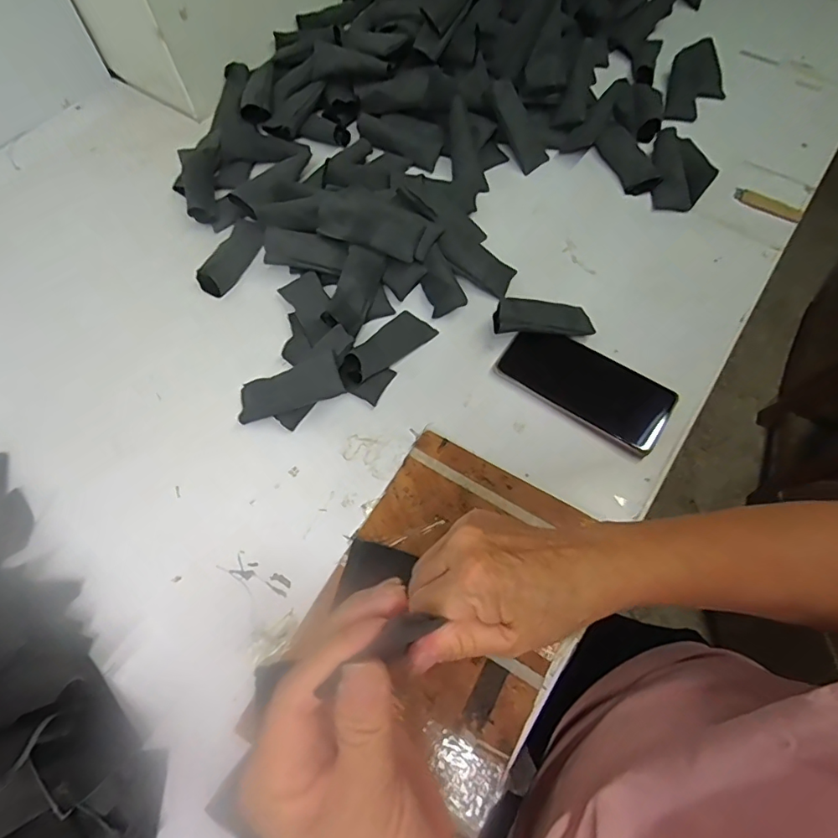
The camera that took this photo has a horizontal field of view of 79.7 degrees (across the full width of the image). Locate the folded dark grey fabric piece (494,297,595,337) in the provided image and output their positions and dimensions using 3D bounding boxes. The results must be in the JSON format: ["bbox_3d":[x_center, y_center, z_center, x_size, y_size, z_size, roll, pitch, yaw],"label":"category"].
[{"bbox_3d":[0.123,-0.099,0.492,0.103,0.014,0.038,0,64,-18],"label":"folded dark grey fabric piece"}]

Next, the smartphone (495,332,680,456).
[{"bbox_3d":[0.158,-0.035,0.479,0.157,0.012,0.077,31,69,15],"label":"smartphone"}]

